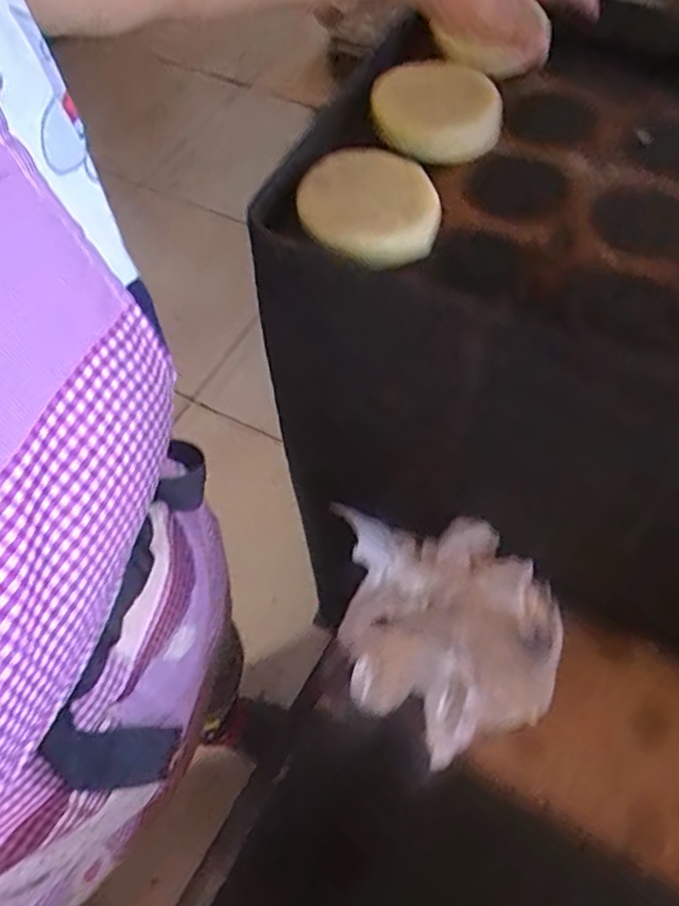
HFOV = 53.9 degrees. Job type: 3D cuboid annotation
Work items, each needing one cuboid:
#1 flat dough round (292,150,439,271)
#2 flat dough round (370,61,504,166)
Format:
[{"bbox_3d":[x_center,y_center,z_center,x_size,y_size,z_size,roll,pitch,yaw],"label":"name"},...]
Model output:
[{"bbox_3d":[0.021,-0.171,0.454,0.101,0.016,0.089,36,79,15],"label":"flat dough round"},{"bbox_3d":[0.072,-0.260,0.512,0.099,0.020,0.068,28,106,18],"label":"flat dough round"}]

